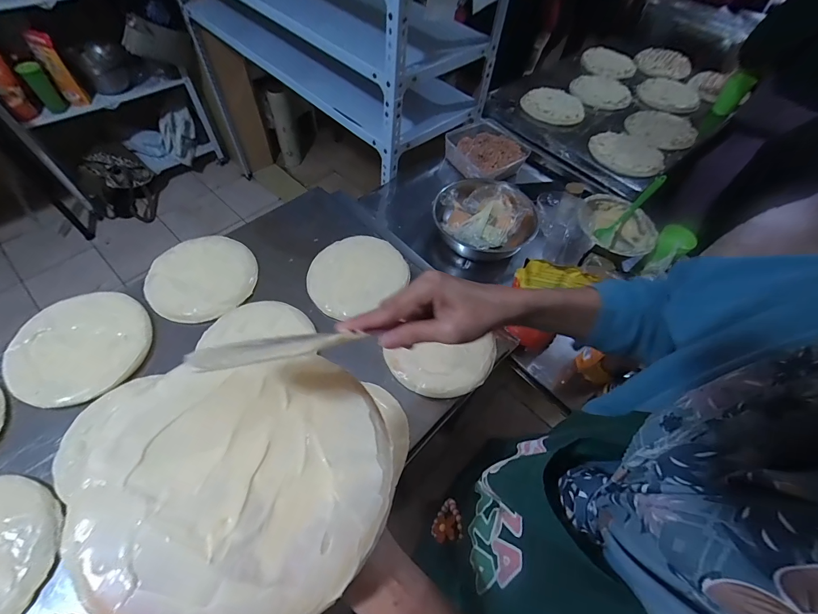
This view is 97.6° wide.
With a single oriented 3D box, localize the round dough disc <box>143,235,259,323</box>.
[{"bbox_3d":[-0.404,-0.060,0.699,0.195,0.022,0.176,-32,65,-22],"label":"round dough disc"}]

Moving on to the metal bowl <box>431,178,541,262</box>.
[{"bbox_3d":[0.186,-0.213,0.902,0.245,0.085,0.248,2,57,-3],"label":"metal bowl"}]

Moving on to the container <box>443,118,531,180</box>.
[{"bbox_3d":[0.238,-0.465,1.075,0.219,0.063,0.204,2,57,-3],"label":"container"}]

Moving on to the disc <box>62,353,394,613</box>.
[{"bbox_3d":[-0.102,0.114,0.243,0.188,0.010,0.165,-3,52,-27],"label":"disc"}]

